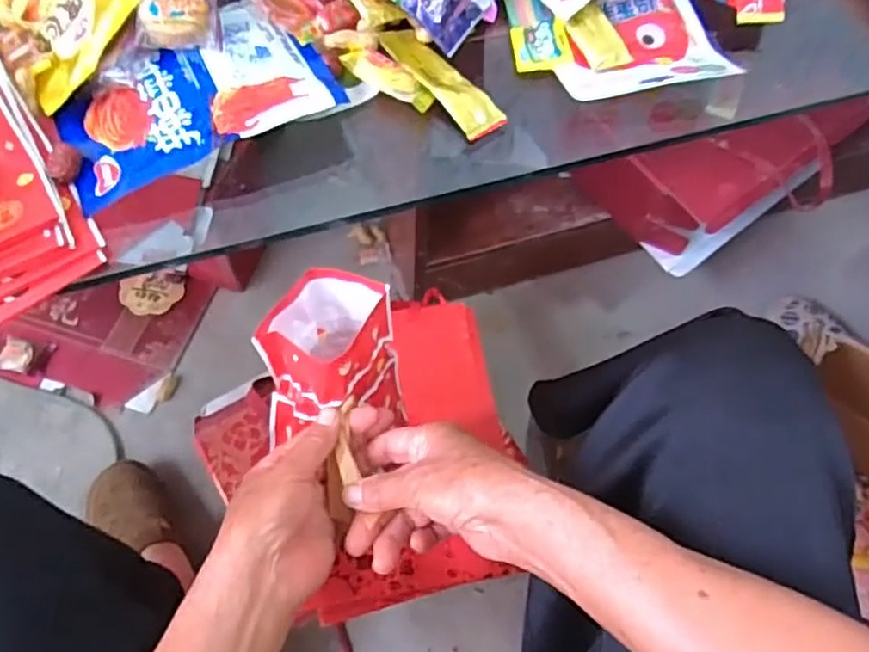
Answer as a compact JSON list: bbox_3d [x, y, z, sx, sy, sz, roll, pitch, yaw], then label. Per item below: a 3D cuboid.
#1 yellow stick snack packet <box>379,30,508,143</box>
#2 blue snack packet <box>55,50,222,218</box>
[{"bbox_3d":[0.002,-0.171,0.451,0.032,0.010,0.109,-38,71,-18],"label":"yellow stick snack packet"},{"bbox_3d":[-0.185,-0.128,0.413,0.099,0.023,0.085,-22,67,-12],"label":"blue snack packet"}]

